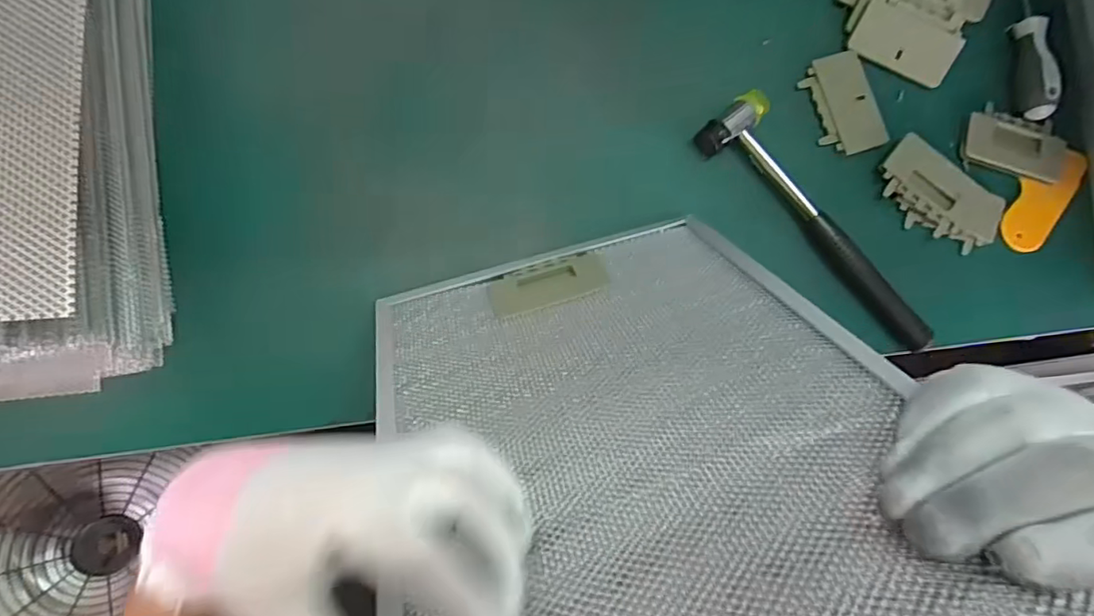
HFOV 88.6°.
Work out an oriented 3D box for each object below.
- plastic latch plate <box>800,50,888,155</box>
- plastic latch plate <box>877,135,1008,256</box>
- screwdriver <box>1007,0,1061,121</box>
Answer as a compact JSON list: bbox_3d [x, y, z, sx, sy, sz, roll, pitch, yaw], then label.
[{"bbox_3d":[0.250,-0.171,0.473,0.054,0.011,0.085,-16,84,-5],"label":"plastic latch plate"},{"bbox_3d":[0.325,-0.090,0.458,0.107,0.022,0.051,33,83,1],"label":"plastic latch plate"},{"bbox_3d":[0.415,-0.233,0.476,0.023,0.023,0.145,5,83,-2],"label":"screwdriver"}]

